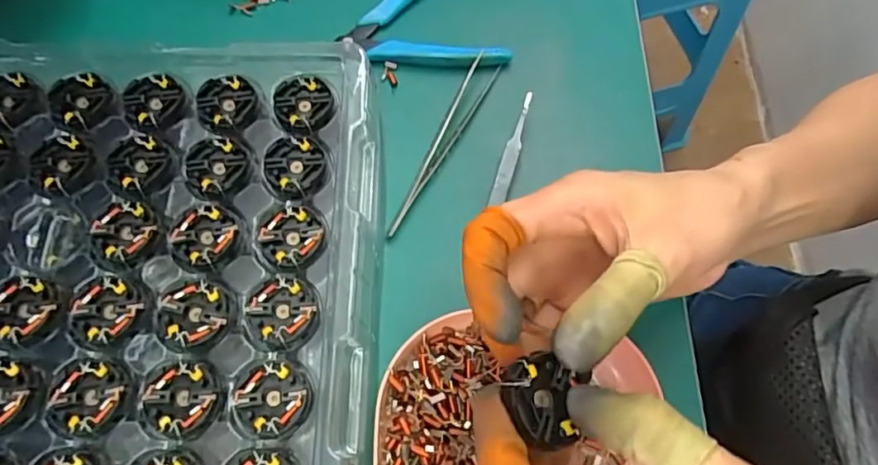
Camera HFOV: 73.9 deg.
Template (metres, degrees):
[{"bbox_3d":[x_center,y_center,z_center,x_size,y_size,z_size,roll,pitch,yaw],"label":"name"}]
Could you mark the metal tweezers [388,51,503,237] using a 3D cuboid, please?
[{"bbox_3d":[0.003,-0.056,0.350,0.015,0.014,0.131,25,69,8],"label":"metal tweezers"}]

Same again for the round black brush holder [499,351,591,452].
[{"bbox_3d":[0.038,0.055,0.197,0.030,0.012,0.030,0,64,0],"label":"round black brush holder"}]

